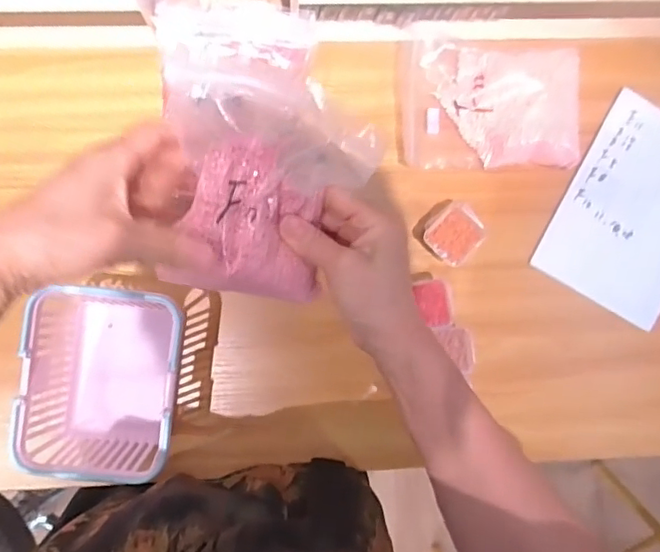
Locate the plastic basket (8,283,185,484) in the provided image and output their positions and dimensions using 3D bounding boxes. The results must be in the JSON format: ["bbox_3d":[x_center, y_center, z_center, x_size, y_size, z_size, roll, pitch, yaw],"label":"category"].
[{"bbox_3d":[-0.196,0.090,0.503,0.128,0.090,0.156,10,88,-3],"label":"plastic basket"}]

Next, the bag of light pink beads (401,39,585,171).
[{"bbox_3d":[0.160,-0.170,0.556,0.173,0.030,0.121,1,88,-4],"label":"bag of light pink beads"}]

